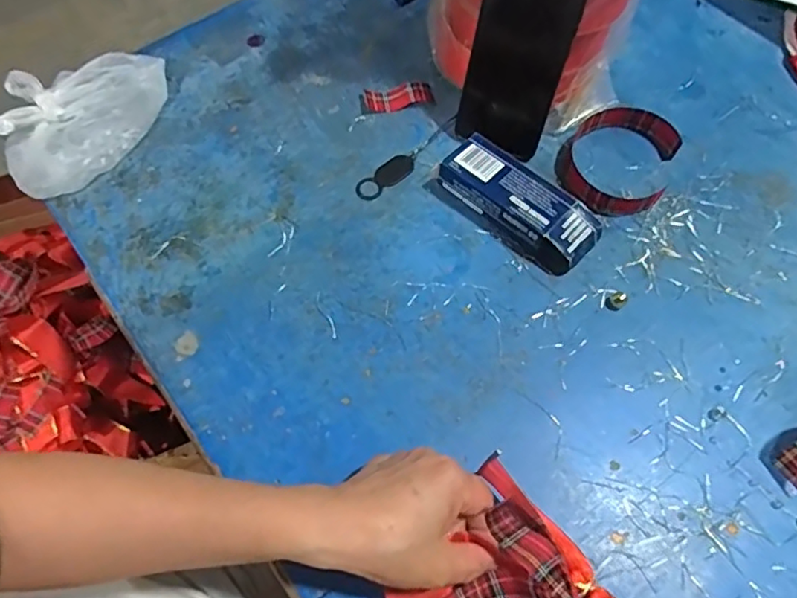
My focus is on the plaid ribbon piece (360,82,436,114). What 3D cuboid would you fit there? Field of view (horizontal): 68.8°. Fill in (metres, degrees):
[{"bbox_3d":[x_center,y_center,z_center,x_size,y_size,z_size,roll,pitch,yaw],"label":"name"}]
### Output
[{"bbox_3d":[-0.002,-0.198,0.573,0.071,0.005,0.030,-9,64,-3],"label":"plaid ribbon piece"}]

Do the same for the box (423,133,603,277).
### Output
[{"bbox_3d":[0.100,-0.084,0.500,0.144,0.036,0.057,39,71,19],"label":"box"}]

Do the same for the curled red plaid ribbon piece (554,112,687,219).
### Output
[{"bbox_3d":[0.196,-0.126,0.527,0.095,0.023,0.113,23,67,13],"label":"curled red plaid ribbon piece"}]

